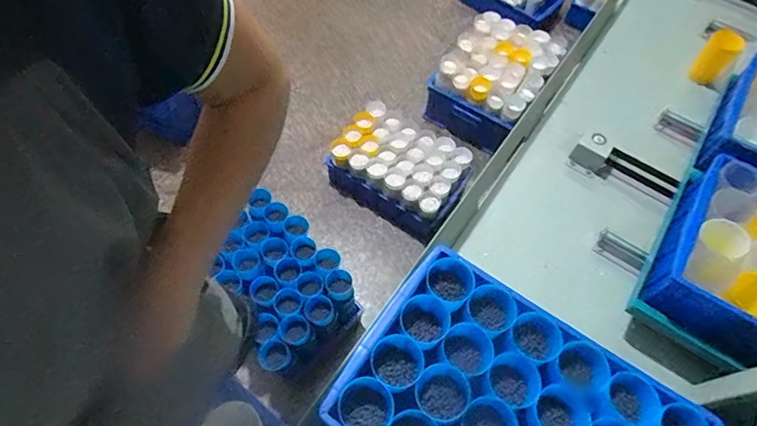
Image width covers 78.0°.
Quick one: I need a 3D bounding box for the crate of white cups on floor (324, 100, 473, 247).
[{"bbox_3d":[0.073,-0.152,1.477,0.411,0.187,0.280,33,63,15],"label":"crate of white cups on floor"}]

